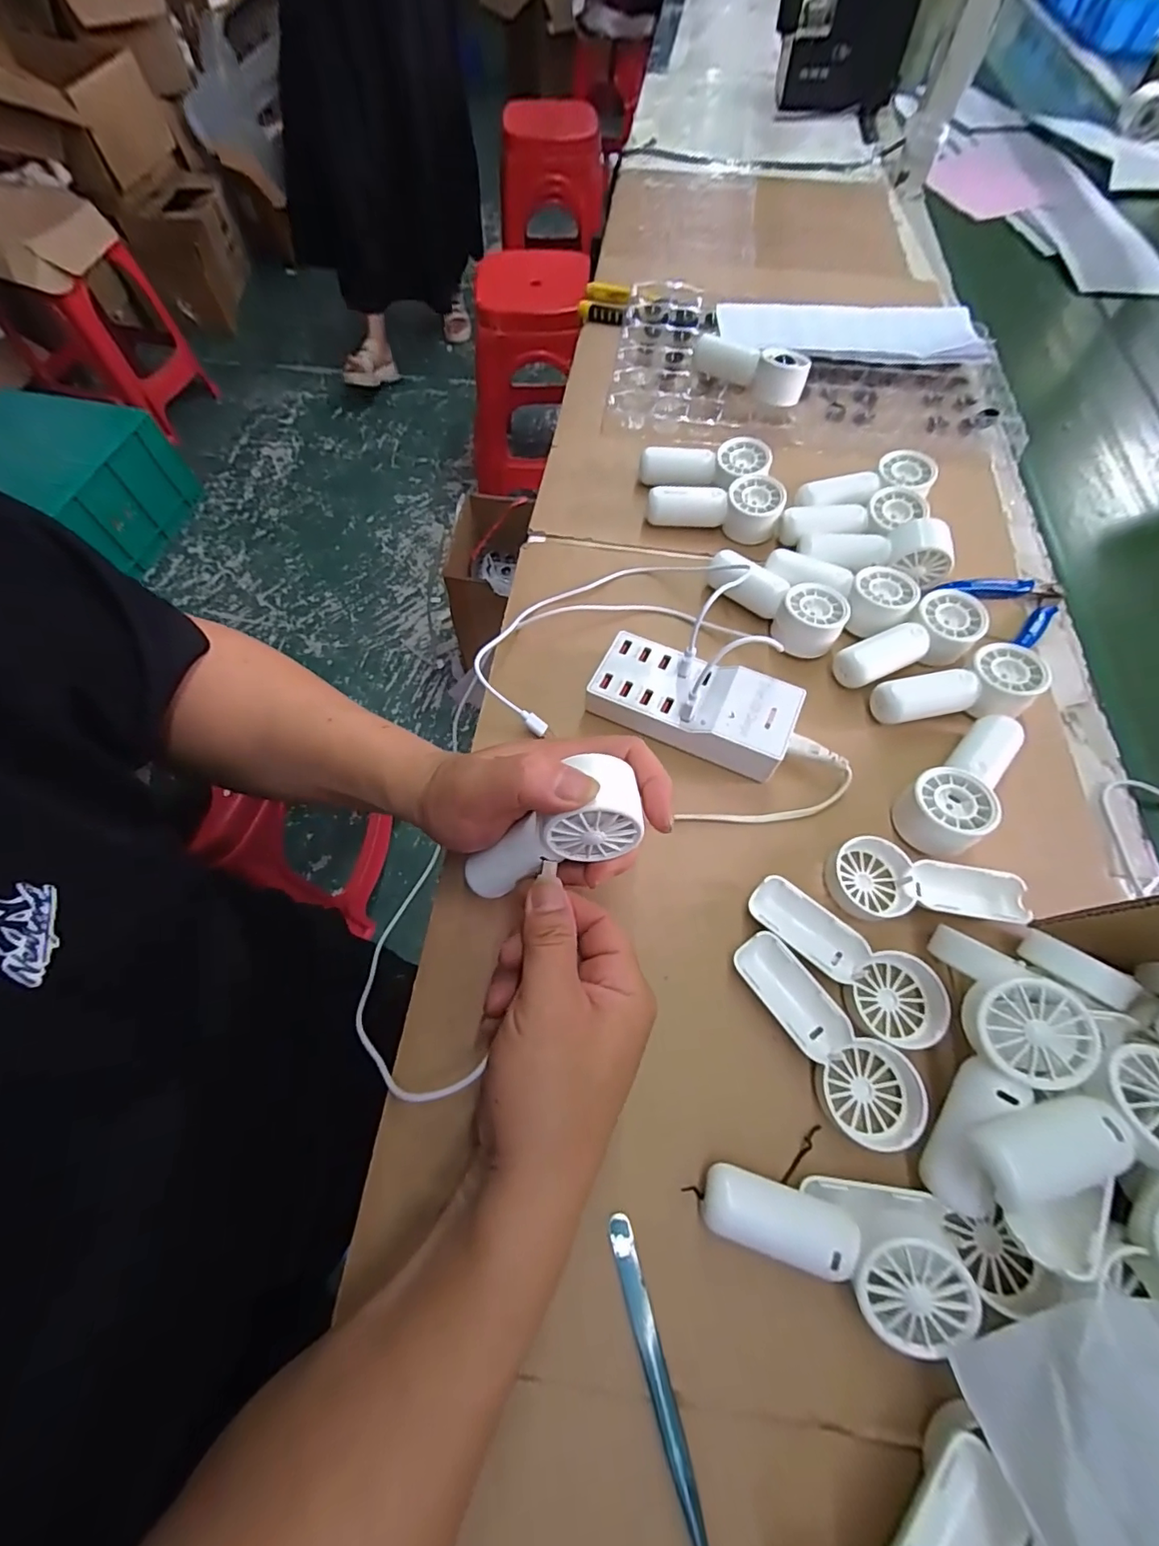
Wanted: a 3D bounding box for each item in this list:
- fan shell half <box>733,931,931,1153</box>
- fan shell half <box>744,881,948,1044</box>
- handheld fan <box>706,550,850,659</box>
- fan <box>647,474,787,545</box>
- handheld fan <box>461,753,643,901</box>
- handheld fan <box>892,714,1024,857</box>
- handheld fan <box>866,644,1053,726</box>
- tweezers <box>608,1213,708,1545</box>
[{"bbox_3d":[0.132,0.136,0.284,0.046,0.015,0.110,-27,68,-13],"label":"fan shell half"},{"bbox_3d":[0.147,0.105,0.299,0.112,0.013,0.050,34,68,14],"label":"fan shell half"},{"bbox_3d":[0.145,-0.127,0.405,0.105,0.032,0.047,27,67,12],"label":"handheld fan"},{"bbox_3d":[0.114,-0.227,0.453,0.110,0.033,0.044,11,65,4],"label":"fan"},{"bbox_3d":[-0.019,0.031,0.269,0.113,0.040,0.038,-30,59,29],"label":"handheld fan"},{"bbox_3d":[0.247,0.006,0.340,0.105,0.028,0.045,-39,71,-18],"label":"handheld fan"},{"bbox_3d":[0.264,-0.053,0.372,0.110,0.033,0.046,-17,66,-9],"label":"handheld fan"},{"bbox_3d":[0.034,0.260,0.223,0.011,0.010,0.117,-14,65,-7],"label":"tweezers"}]

